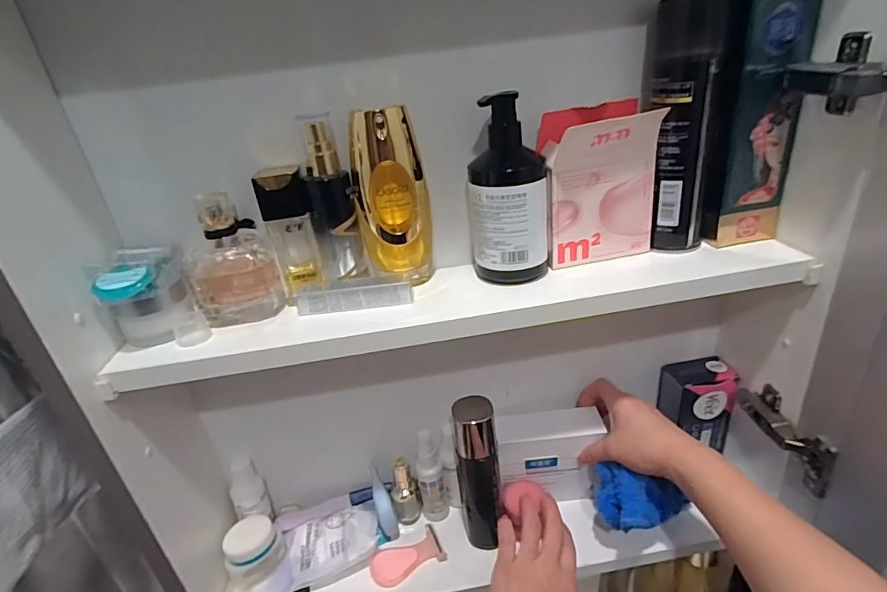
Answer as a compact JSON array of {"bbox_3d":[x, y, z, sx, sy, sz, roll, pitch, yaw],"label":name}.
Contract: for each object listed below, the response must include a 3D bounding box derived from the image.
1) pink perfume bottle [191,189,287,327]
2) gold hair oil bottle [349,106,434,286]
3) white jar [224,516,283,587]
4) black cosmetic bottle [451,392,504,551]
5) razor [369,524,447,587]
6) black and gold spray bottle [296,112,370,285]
[{"bbox_3d":[-0.175,-0.027,0.388,0.067,0.101,0.047,-18,28,-21],"label":"pink perfume bottle"},{"bbox_3d":[-0.043,-0.081,0.401,0.059,0.143,0.034,-9,26,-3],"label":"gold hair oil bottle"},{"bbox_3d":[-0.198,0.263,0.490,0.055,0.046,0.043,-27,32,-34],"label":"white jar"},{"bbox_3d":[0.035,0.177,0.468,0.041,0.165,0.040,-4,27,6],"label":"black cosmetic bottle"},{"bbox_3d":[-0.039,0.272,0.493,0.073,0.014,0.038,-17,28,-19],"label":"razor"},{"bbox_3d":[-0.093,-0.080,0.391,0.037,0.129,0.043,-10,27,-5],"label":"black and gold spray bottle"}]

